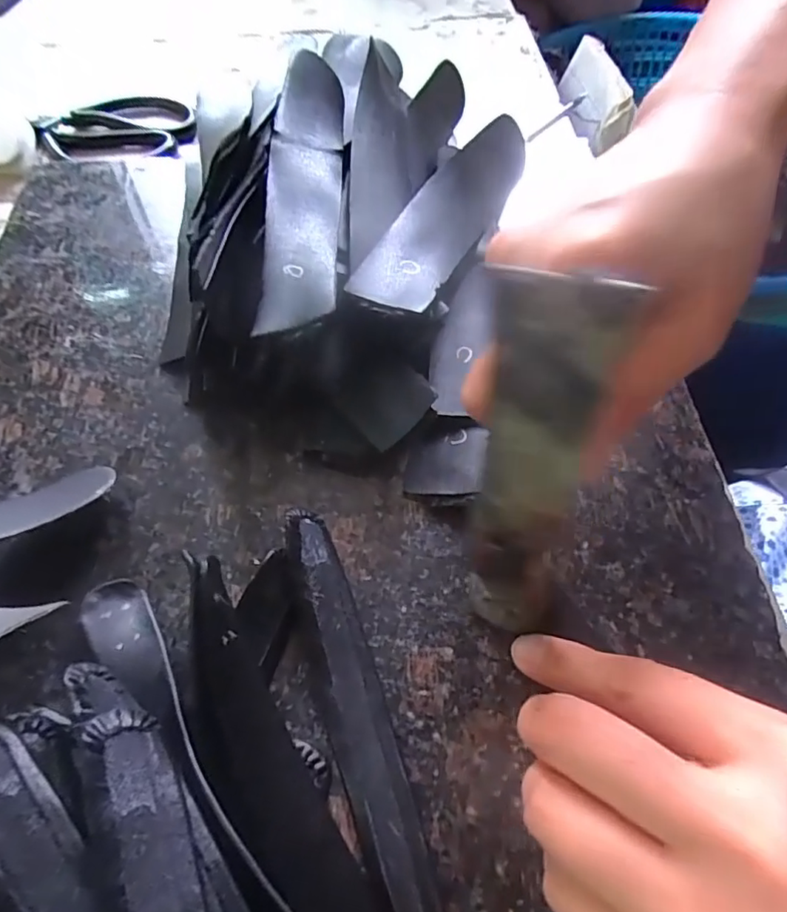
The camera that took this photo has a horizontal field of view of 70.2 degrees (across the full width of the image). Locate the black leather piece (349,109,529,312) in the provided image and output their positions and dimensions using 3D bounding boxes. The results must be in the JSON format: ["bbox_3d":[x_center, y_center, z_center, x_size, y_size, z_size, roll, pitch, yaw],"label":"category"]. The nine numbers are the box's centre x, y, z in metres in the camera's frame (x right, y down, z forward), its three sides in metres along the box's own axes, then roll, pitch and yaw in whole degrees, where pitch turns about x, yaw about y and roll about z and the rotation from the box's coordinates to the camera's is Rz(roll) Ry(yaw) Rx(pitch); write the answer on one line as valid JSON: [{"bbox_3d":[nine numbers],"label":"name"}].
[{"bbox_3d":[0.032,-0.128,0.287,0.043,0.013,0.175,29,57,-3],"label":"black leather piece"}]

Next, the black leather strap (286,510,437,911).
[{"bbox_3d":[-0.008,0.097,0.185,0.018,0.018,0.174,-17,64,-8],"label":"black leather strap"}]

